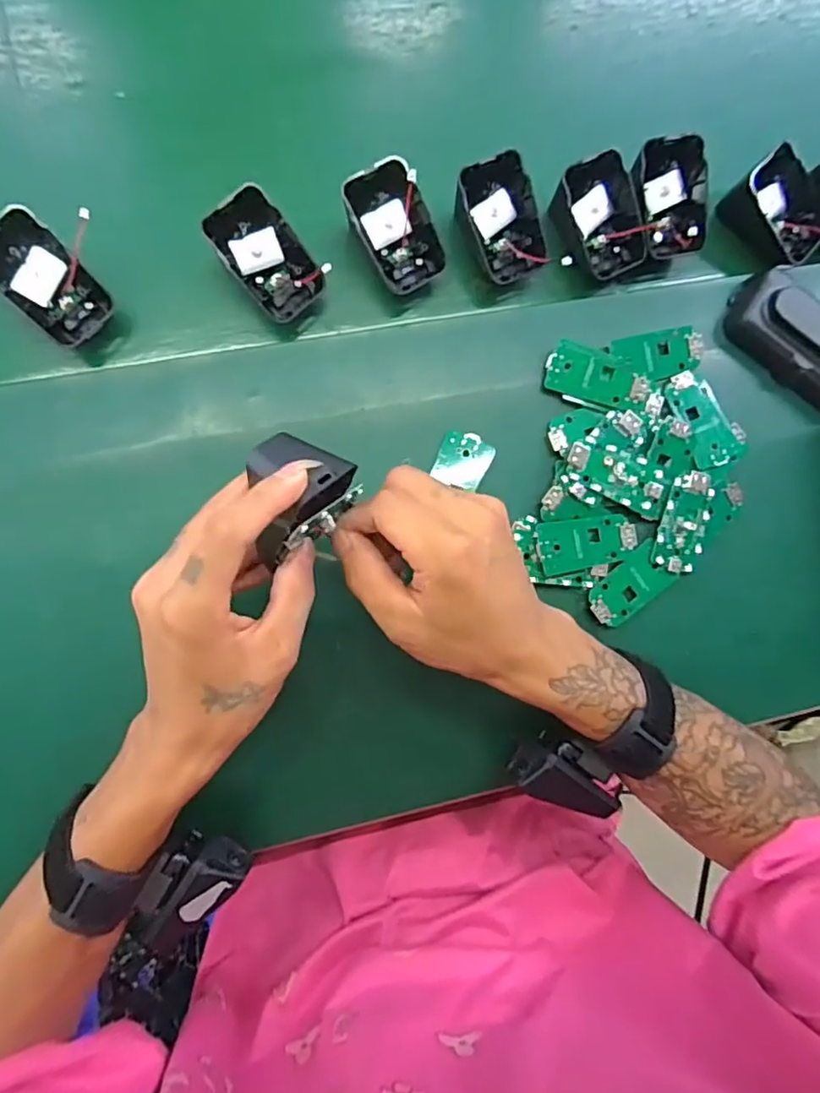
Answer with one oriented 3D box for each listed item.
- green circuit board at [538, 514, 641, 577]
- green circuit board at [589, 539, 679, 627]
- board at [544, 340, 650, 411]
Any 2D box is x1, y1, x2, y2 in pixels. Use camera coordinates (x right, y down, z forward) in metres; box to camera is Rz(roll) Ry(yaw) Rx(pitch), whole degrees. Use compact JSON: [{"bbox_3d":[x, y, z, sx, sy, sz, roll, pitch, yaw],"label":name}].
[{"bbox_3d":[0.111,-0.002,0.378,0.063,0.008,0.032,-7,85,-5],"label":"green circuit board"},{"bbox_3d":[0.141,0.026,0.383,0.058,0.004,0.032,-38,88,-6],"label":"green circuit board"},{"bbox_3d":[0.118,-0.106,0.382,0.064,0.010,0.029,19,84,-2],"label":"board"}]

